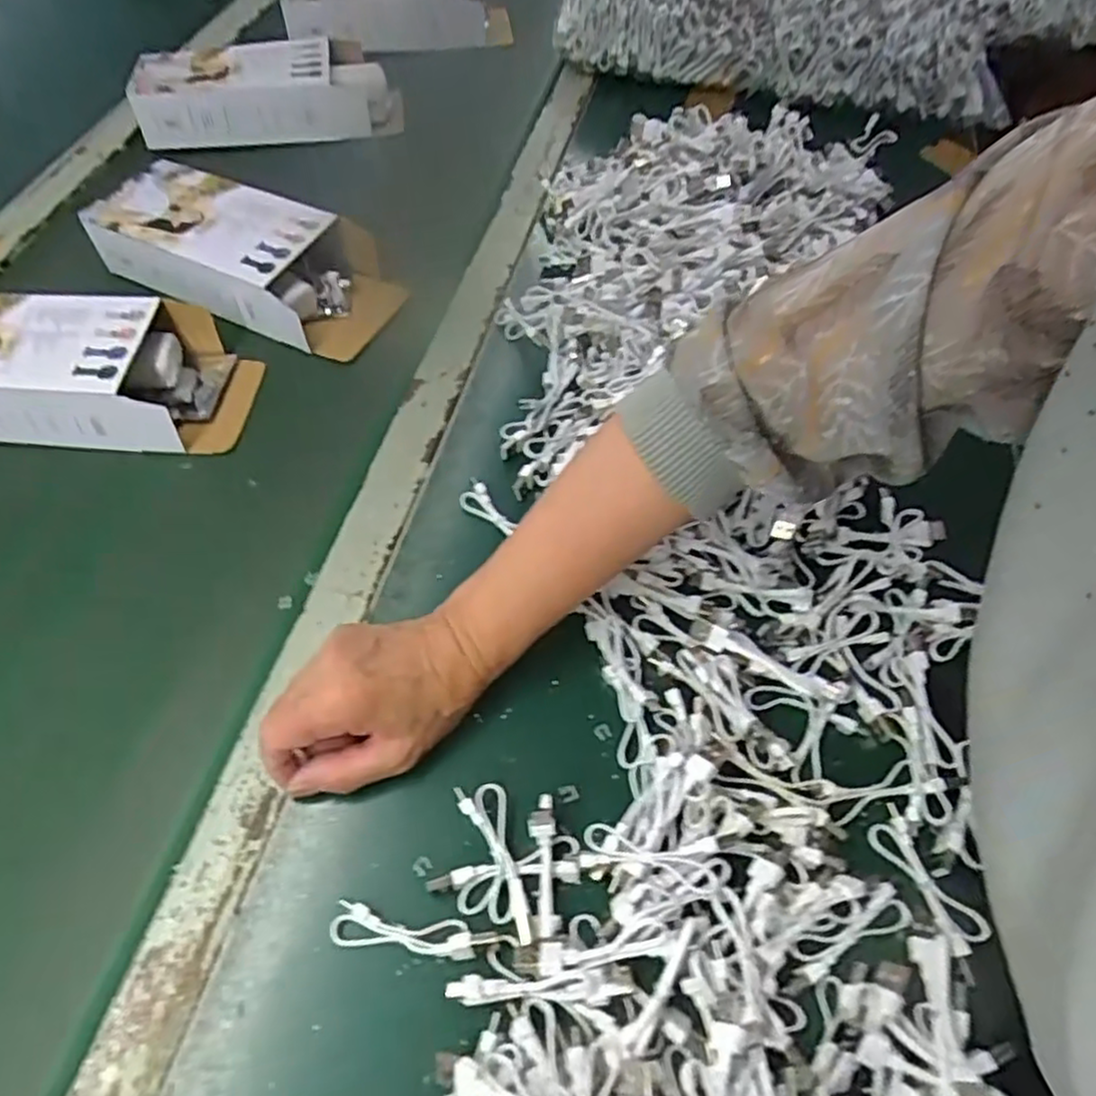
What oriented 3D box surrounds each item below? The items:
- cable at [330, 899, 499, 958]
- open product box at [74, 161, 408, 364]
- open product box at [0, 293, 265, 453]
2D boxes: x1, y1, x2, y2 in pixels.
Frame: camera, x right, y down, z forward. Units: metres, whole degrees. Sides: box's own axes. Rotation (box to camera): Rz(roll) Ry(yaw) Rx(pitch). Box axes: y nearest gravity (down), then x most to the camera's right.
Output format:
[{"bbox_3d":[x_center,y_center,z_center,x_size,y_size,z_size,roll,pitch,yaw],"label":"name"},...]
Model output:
[{"bbox_3d":[-0.063,0.181,0.339,0.077,0.012,0.017,7,59,1],"label":"cable"},{"bbox_3d":[-0.246,-0.245,0.600,0.259,0.053,0.111,23,62,14],"label":"open product box"},{"bbox_3d":[-0.352,-0.132,0.531,0.250,0.056,0.109,1,58,1],"label":"open product box"}]

